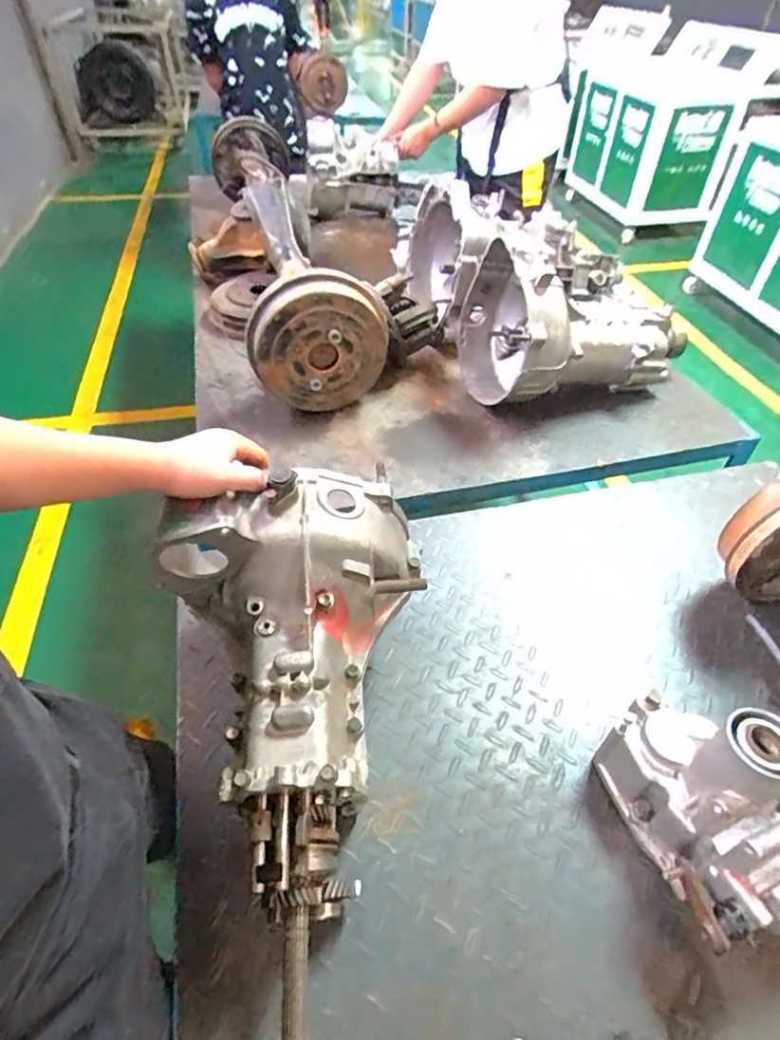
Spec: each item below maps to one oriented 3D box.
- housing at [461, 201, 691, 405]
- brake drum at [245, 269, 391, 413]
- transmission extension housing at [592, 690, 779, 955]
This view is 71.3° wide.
[{"bbox_3d":[0.364,-0.418,1.125,0.388,0.293,0.308,-15,48,-15],"label":"housing"},{"bbox_3d":[-0.139,-0.328,1.052,0.263,0.264,0.086,-11,47,-11],"label":"brake drum"},{"bbox_3d":[0.313,0.276,0.532,0.118,0.185,0.220,-11,47,-11],"label":"transmission extension housing"}]

